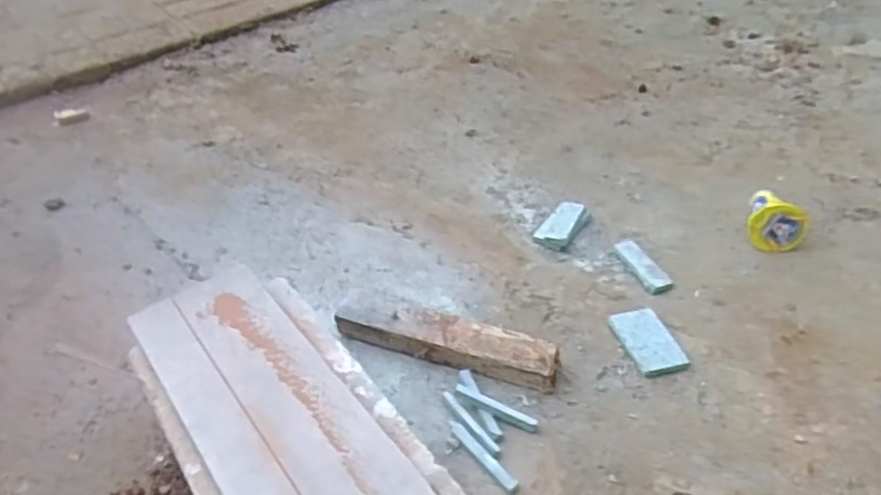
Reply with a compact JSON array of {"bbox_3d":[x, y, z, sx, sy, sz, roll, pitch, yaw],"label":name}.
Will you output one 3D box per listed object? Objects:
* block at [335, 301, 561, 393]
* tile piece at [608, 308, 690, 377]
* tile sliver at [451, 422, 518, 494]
[{"bbox_3d":[0.006,0.117,0.866,0.284,0.045,0.059,11,42,20],"label":"block"},{"bbox_3d":[0.258,0.117,0.859,0.062,0.011,0.102,-12,41,-8],"label":"tile piece"},{"bbox_3d":[0.046,0.228,0.753,0.017,0.006,0.104,-30,46,-26],"label":"tile sliver"}]

